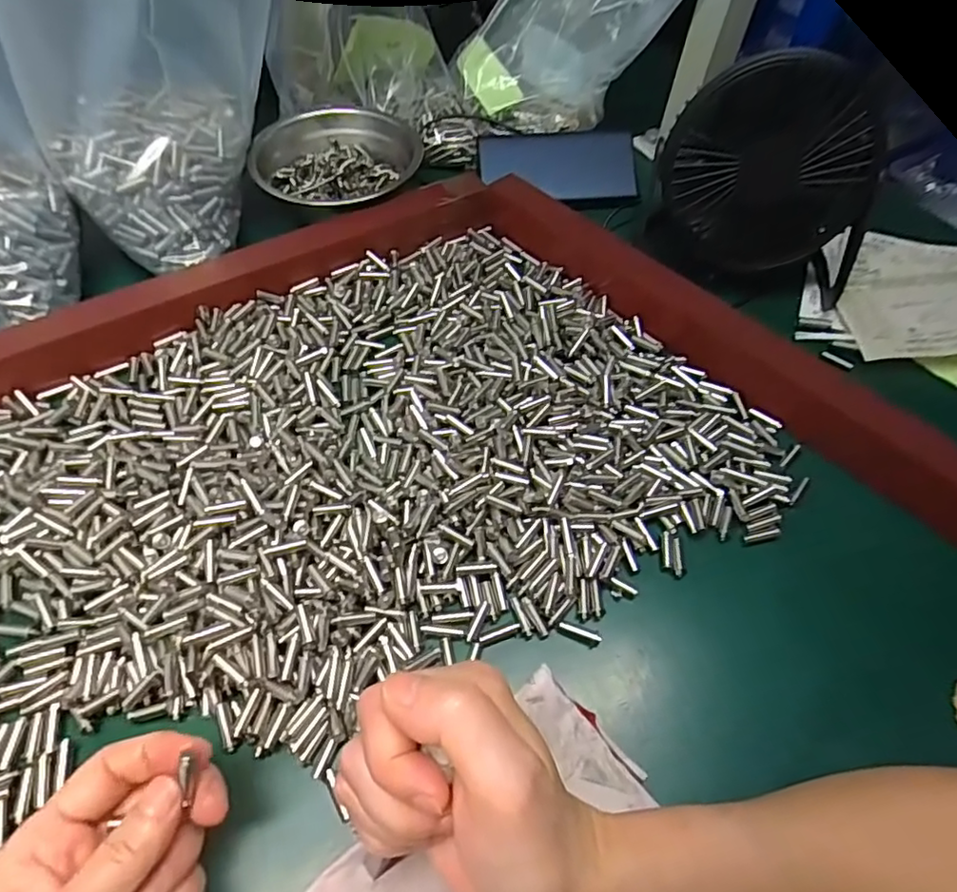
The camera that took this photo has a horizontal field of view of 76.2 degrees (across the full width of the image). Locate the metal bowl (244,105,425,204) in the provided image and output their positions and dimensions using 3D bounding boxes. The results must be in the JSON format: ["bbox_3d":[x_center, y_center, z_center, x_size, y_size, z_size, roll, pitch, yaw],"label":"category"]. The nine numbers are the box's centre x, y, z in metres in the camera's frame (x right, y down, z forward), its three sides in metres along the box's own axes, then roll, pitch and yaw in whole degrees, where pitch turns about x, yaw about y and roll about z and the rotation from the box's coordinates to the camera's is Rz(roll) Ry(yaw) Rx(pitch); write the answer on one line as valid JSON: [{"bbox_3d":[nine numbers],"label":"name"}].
[{"bbox_3d":[-0.109,-0.222,0.478,0.122,0.039,0.122,1,56,-2],"label":"metal bowl"}]

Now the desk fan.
[{"bbox_3d":[0.186,-0.165,0.385,0.134,0.133,0.049,7,56,2],"label":"desk fan"}]

